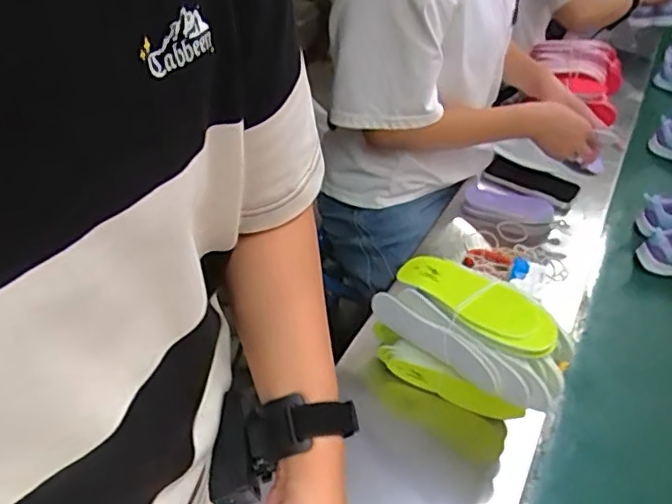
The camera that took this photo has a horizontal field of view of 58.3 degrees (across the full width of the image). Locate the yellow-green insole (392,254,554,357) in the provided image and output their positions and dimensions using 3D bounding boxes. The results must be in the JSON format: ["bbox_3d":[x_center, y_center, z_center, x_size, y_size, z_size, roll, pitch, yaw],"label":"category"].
[{"bbox_3d":[0.145,0.046,0.616,0.062,0.015,0.184,-37,41,-20],"label":"yellow-green insole"}]

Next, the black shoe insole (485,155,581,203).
[{"bbox_3d":[0.346,-0.127,1.063,0.155,0.014,0.065,25,43,21],"label":"black shoe insole"}]

